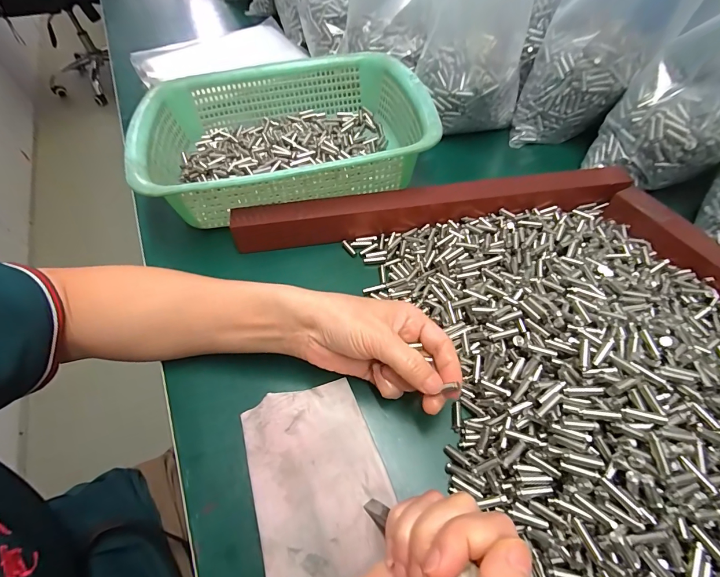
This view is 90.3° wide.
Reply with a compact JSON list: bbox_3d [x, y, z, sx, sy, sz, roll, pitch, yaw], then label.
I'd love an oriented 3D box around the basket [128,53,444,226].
[{"bbox_3d":[-0.078,-0.175,0.404,0.289,0.081,0.225,-11,56,-5],"label":"basket"}]

